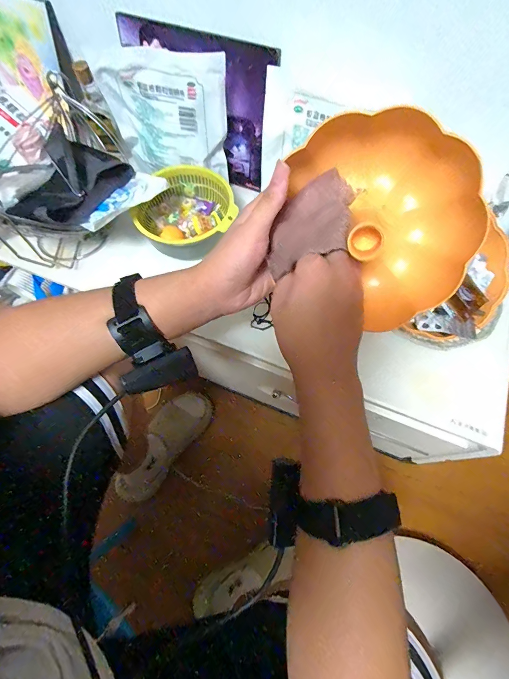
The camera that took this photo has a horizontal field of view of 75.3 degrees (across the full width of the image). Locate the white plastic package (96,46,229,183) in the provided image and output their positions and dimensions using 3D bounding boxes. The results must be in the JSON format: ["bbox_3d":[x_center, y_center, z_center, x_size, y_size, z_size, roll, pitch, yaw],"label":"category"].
[{"bbox_3d":[-0.134,-0.334,0.498,0.182,0.161,0.040,10,63,2],"label":"white plastic package"}]

